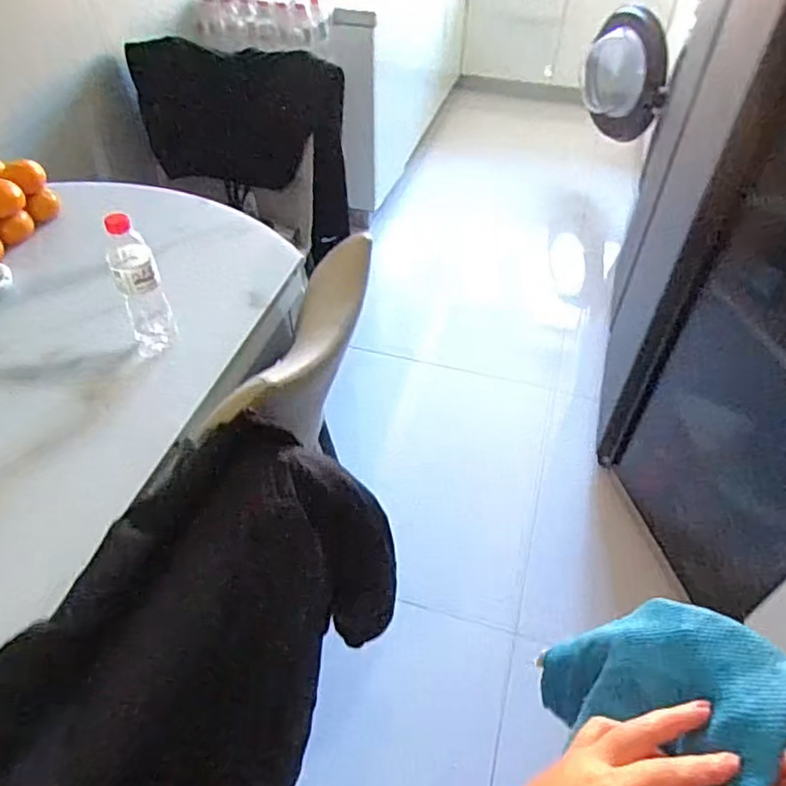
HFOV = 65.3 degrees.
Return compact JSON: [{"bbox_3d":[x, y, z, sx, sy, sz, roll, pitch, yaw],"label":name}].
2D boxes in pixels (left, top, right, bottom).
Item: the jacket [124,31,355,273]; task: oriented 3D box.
[{"bbox_3d":[-0.426,-0.711,1.734,0.563,0.497,0.226,23,52,19],"label":"jacket"}]

